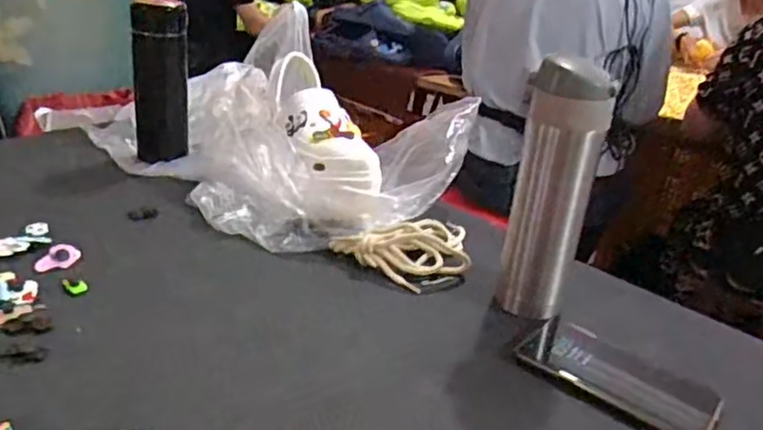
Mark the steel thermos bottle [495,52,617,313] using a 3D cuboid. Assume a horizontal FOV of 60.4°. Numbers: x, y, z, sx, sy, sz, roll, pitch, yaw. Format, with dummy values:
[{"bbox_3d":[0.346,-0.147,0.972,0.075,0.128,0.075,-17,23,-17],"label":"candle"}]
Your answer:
[{"bbox_3d":[0.149,-0.018,0.578,0.068,0.226,0.060,13,25,15],"label":"steel thermos bottle"}]

